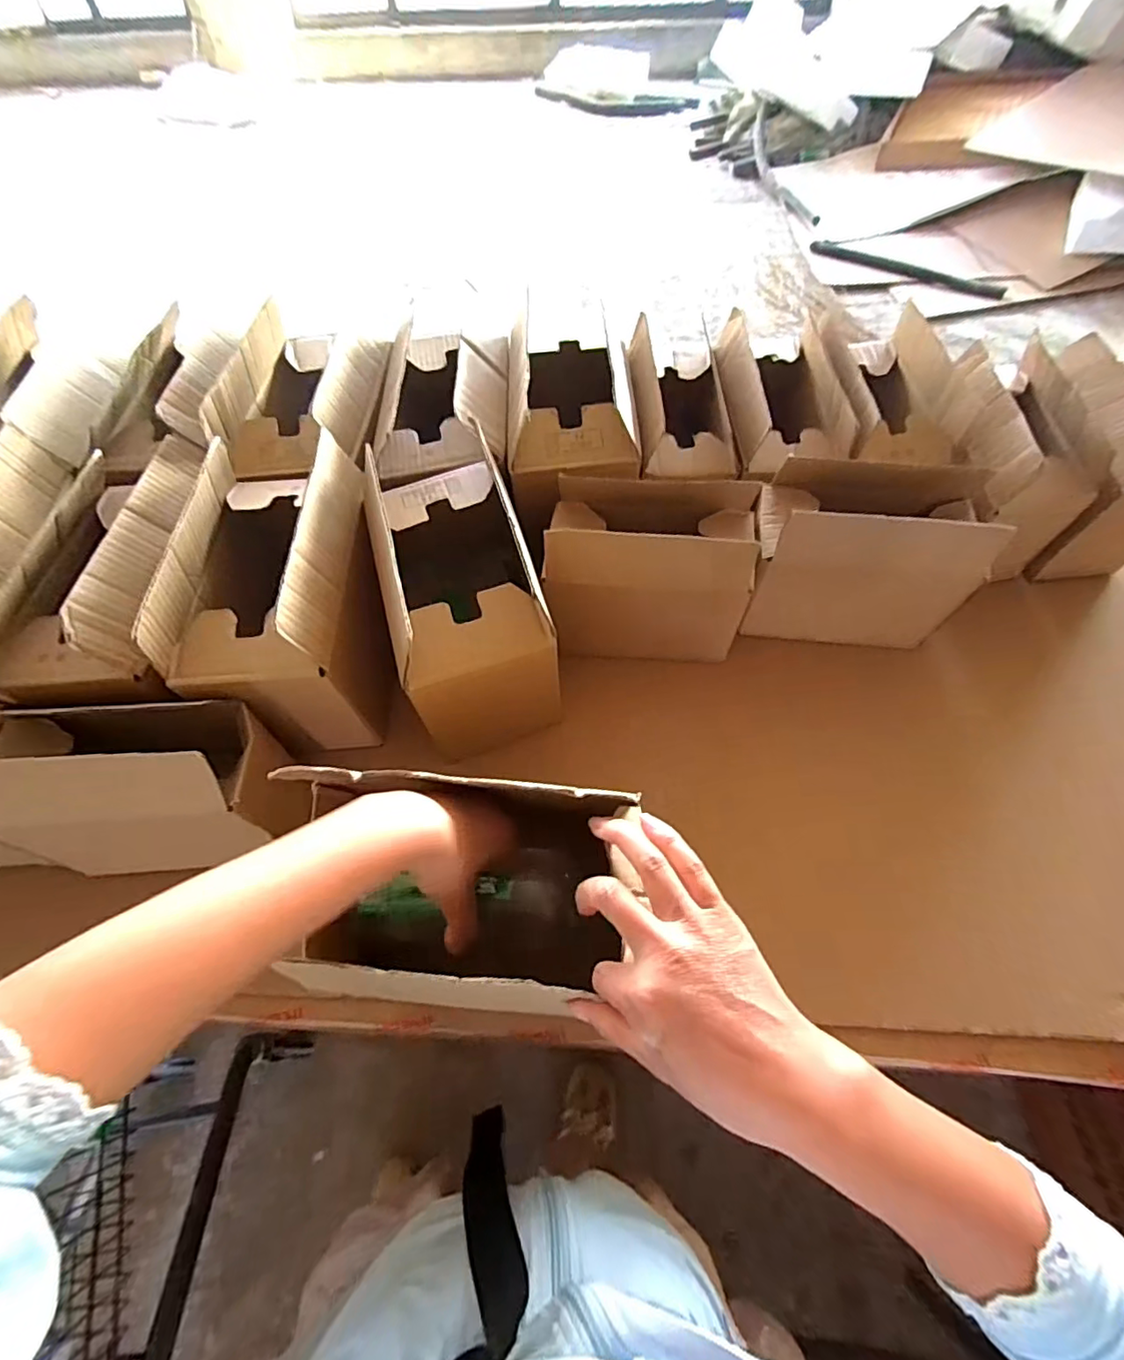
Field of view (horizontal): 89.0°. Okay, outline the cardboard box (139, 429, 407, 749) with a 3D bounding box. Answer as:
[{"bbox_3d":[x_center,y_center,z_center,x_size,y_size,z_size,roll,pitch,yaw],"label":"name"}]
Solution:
[{"bbox_3d":[-0.255,-0.073,0.541,0.135,0.186,0.232,-1,62,0],"label":"cardboard box"}]

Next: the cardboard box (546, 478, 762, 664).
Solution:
[{"bbox_3d":[0.087,-0.108,0.569,0.198,0.126,0.129,2,62,2],"label":"cardboard box"}]

